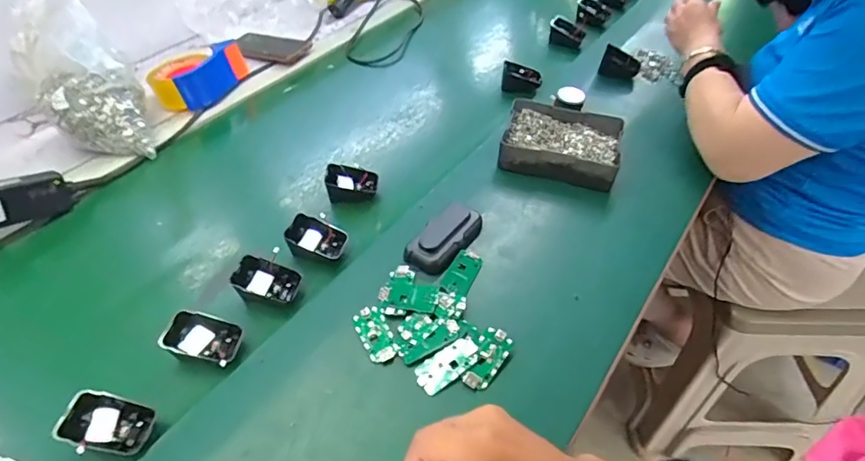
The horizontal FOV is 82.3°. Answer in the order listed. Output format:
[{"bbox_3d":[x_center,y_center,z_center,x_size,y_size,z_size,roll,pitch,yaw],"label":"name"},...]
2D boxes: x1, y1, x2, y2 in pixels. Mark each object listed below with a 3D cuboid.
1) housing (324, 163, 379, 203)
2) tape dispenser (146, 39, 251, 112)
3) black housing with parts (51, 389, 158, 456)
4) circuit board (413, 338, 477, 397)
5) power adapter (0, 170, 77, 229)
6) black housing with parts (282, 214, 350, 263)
[{"bbox_3d":[-0.106,-0.061,0.660,0.065,0.038,0.052,-2,50,1],"label":"housing"},{"bbox_3d":[-0.402,-0.266,0.841,0.094,0.067,0.149,26,56,22],"label":"tape dispenser"},{"bbox_3d":[-0.285,0.170,0.435,0.069,0.013,0.047,29,46,-14],"label":"black housing with parts"},{"bbox_3d":[0.016,0.131,0.485,0.066,0.004,0.030,-34,62,-15],"label":"circuit board"},{"bbox_3d":[-0.516,-0.037,0.615,0.029,0.056,0.121,32,34,25],"label":"power adapter"},{"bbox_3d":[-0.136,0.011,0.587,0.066,0.035,0.050,11,51,12],"label":"black housing with parts"}]

